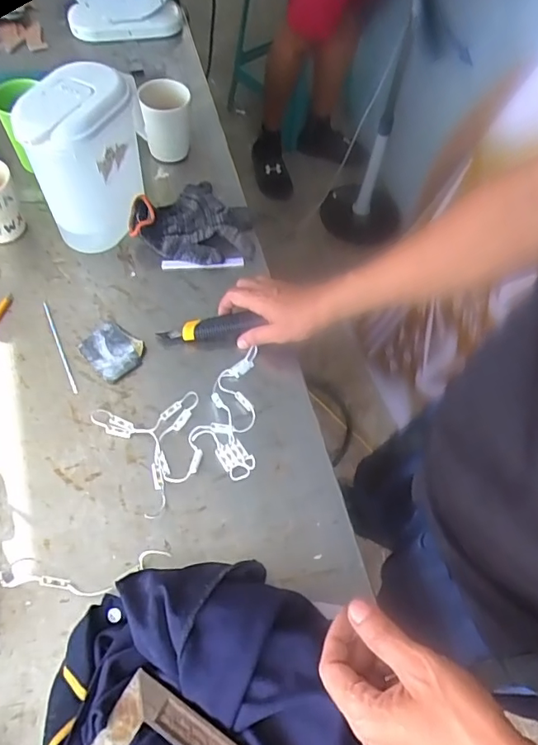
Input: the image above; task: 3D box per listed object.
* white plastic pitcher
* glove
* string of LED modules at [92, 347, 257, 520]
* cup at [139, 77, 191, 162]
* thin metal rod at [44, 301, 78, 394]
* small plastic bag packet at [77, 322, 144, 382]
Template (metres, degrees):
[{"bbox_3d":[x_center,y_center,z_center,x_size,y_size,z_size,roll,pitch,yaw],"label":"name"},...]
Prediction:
[{"bbox_3d":[-0.222,-0.254,0.631,0.098,0.196,0.120,12,60,5],"label":"white plastic pitcher"},{"bbox_3d":[-0.103,-0.214,0.703,0.163,0.043,0.145,-2,60,-4],"label":"glove"},{"bbox_3d":[-0.080,0.064,0.566,0.189,0.014,0.133,-20,63,-13],"label":"string of LED modules"},{"bbox_3d":[-0.146,-0.364,0.749,0.069,0.106,0.072,-10,61,-8],"label":"cup"},{"bbox_3d":[-0.252,-0.033,0.620,0.005,0.004,0.139,-22,63,-14],"label":"thin metal rod"},{"bbox_3d":[-0.189,-0.028,0.618,0.059,0.006,0.074,-40,69,-22],"label":"small plastic bag packet"}]

